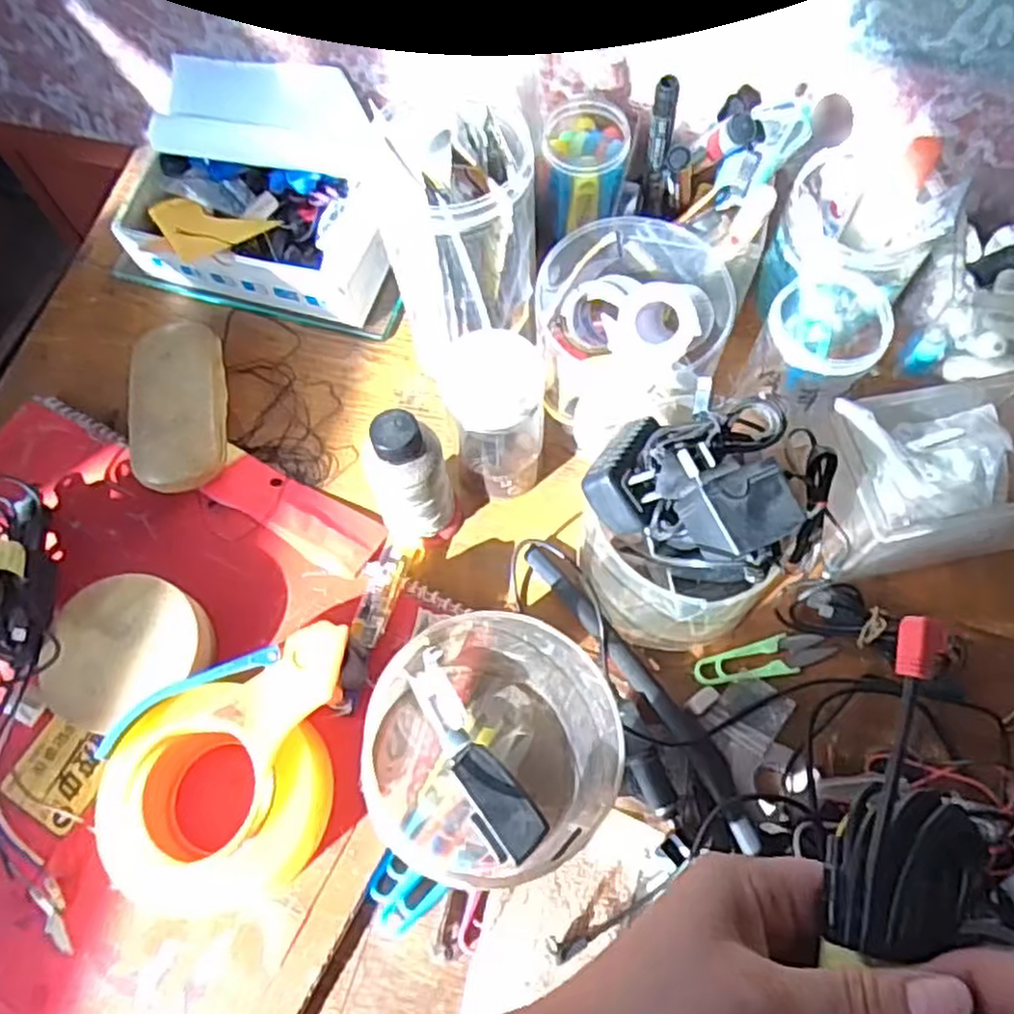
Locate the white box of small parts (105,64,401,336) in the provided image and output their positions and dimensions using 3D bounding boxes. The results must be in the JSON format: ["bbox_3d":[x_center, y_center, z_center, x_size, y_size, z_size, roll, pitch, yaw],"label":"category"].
[{"bbox_3d":[-0.192,-0.251,0.622,0.214,0.111,0.168,12,67,7],"label":"white box of small parts"}]

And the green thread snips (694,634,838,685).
[{"bbox_3d":[0.170,0.100,0.501,0.091,0.007,0.026,-14,66,-4],"label":"green thread snips"}]

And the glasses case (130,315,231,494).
[{"bbox_3d":[-0.249,-0.084,0.575,0.065,0.047,0.164,-10,66,-3],"label":"glasses case"}]

